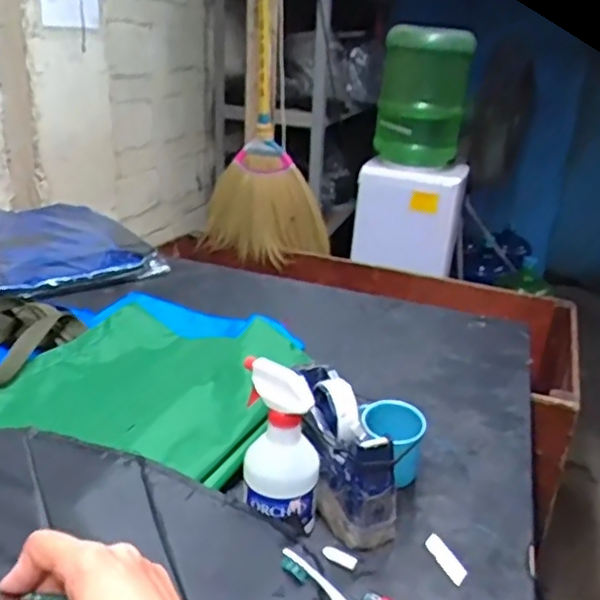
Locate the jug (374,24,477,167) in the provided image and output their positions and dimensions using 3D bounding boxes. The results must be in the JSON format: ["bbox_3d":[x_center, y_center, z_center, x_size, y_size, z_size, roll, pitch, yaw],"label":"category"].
[{"bbox_3d":[0.353,-0.580,1.841,0.249,0.387,0.278,8,24,8],"label":"jug"}]

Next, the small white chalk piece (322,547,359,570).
[{"bbox_3d":[0.040,0.262,0.644,0.038,0.006,0.012,17,26,27],"label":"small white chalk piece"}]

